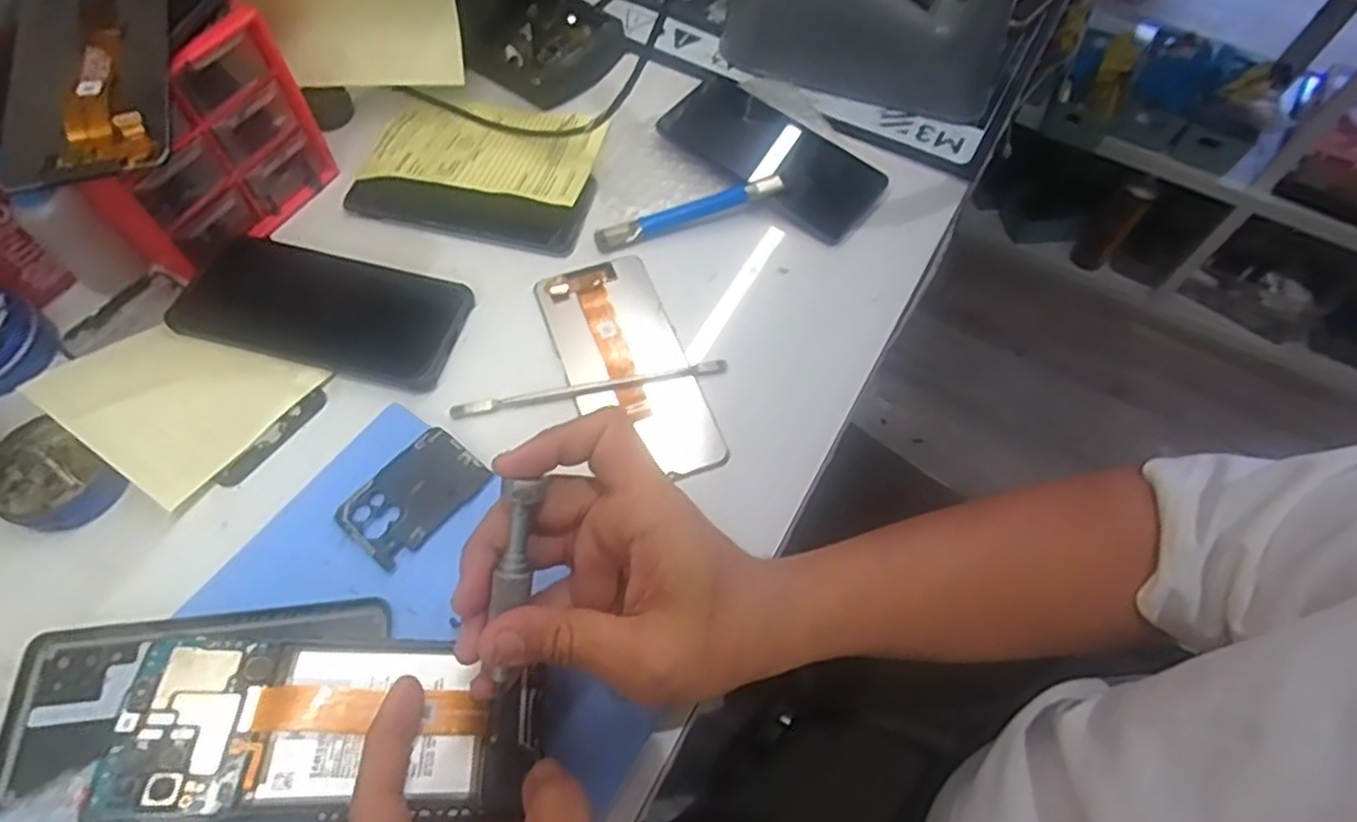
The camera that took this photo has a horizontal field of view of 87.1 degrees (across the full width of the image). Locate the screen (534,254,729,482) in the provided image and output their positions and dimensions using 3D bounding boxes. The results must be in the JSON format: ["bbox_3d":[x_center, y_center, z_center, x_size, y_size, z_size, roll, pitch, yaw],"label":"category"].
[{"bbox_3d":[-0.031,-0.030,0.428,0.071,0.006,0.158,-18,64,-11],"label":"screen"}]

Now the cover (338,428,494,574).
[{"bbox_3d":[-0.139,0.044,0.377,0.046,0.004,0.071,37,67,16],"label":"cover"}]

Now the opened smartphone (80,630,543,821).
[{"bbox_3d":[-0.137,0.128,0.289,0.153,0.008,0.071,7,47,-13],"label":"opened smartphone"}]

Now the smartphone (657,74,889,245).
[{"bbox_3d":[0.068,-0.184,0.509,0.157,0.015,0.082,40,67,18],"label":"smartphone"}]

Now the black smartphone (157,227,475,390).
[{"bbox_3d":[-0.216,-0.065,0.437,0.166,0.008,0.080,12,62,5],"label":"black smartphone"}]

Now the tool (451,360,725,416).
[{"bbox_3d":[-0.051,-0.014,0.419,0.160,0.004,0.010,-10,62,-7],"label":"tool"}]

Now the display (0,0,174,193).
[{"bbox_3d":[-0.292,-0.173,0.353,0.074,0.011,0.154,-18,65,-12],"label":"display"}]

